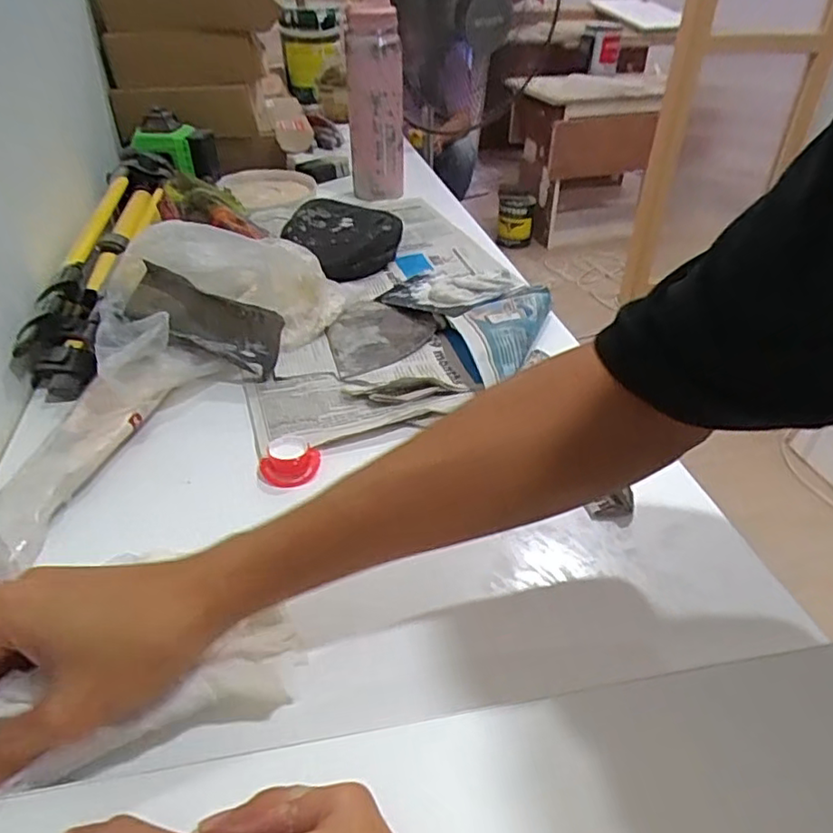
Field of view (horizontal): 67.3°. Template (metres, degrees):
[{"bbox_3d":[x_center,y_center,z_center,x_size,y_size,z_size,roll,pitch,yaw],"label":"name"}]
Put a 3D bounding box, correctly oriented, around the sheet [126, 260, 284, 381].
[{"bbox_3d":[-0.185,-0.085,0.542,0.141,0.059,0.047,26,40,0],"label":"sheet"}]

